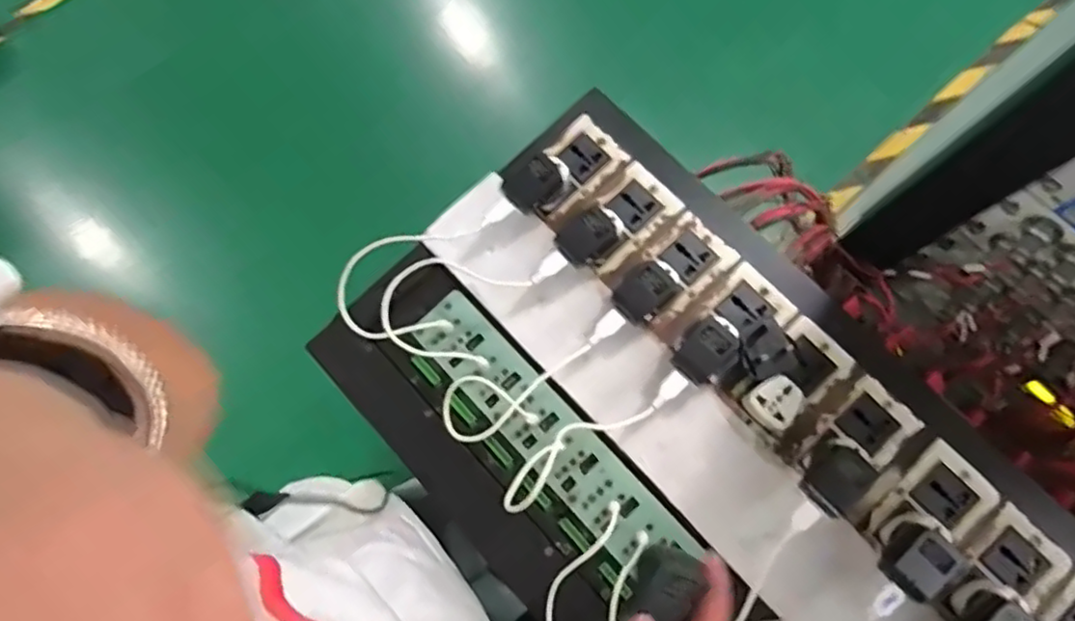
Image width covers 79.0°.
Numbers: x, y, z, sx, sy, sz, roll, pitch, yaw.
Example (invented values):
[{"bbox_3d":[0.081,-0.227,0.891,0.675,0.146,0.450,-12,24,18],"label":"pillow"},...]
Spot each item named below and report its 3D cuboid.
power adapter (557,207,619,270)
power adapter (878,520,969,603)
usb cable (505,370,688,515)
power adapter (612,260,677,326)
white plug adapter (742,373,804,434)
[{"bbox_3d":[0.044,-0.061,0.567,0.048,0.036,0.034,-36,78,-7],"label":"power adapter"},{"bbox_3d":[0.288,0.188,0.491,0.044,0.031,0.050,43,81,10],"label":"power adapter"},{"bbox_3d":[0.037,0.111,0.540,0.191,0.069,0.037,-37,77,20],"label":"usb cable"},{"bbox_3d":[0.089,-0.017,0.547,0.047,0.028,0.036,-41,79,-8],"label":"power adapter"},{"bbox_3d":[0.199,0.080,0.549,0.042,0.027,0.043,-39,79,-8],"label":"white plug adapter"}]

